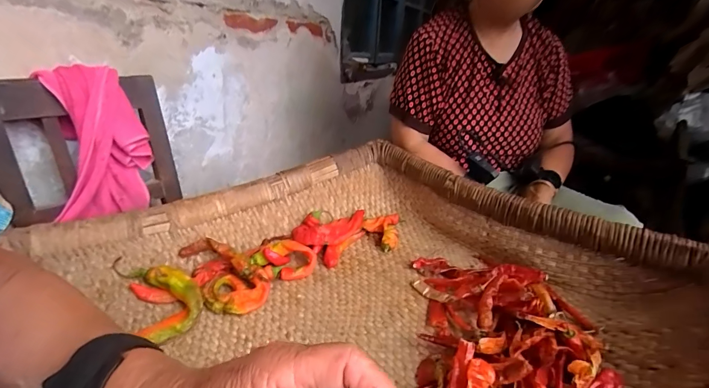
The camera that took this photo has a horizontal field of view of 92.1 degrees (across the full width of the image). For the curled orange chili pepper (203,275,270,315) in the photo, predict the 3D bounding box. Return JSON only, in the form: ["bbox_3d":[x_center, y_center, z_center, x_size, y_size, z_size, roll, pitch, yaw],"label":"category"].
[{"bbox_3d":[-0.150,0.126,0.431,0.074,0.022,0.049,7,24,10],"label":"curled orange chili pepper"}]

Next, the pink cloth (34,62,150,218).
[{"bbox_3d":[-0.425,-0.078,0.576,0.135,0.240,0.089,-14,28,-32],"label":"pink cloth"}]

